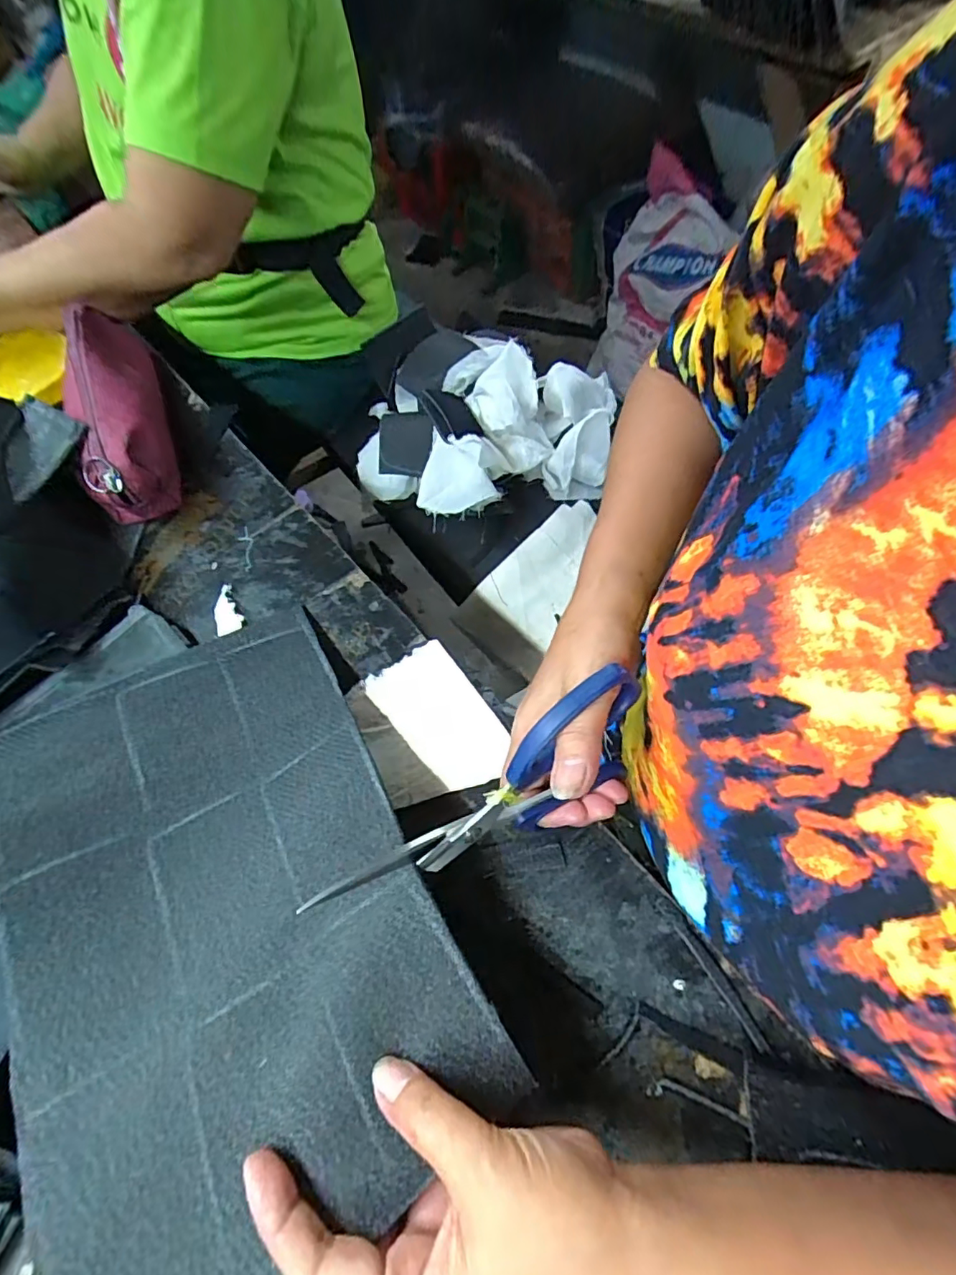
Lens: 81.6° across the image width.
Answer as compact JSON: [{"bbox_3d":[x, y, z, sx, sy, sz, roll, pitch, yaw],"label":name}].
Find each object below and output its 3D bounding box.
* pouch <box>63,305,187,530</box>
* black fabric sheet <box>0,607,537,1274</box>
[{"bbox_3d":[-0.311,-0.209,0.479,0.063,0.081,0.245,-21,64,-7],"label":"pouch"},{"bbox_3d":[-0.136,0.131,0.297,0.193,0.053,0.311,-29,65,-10],"label":"black fabric sheet"}]

